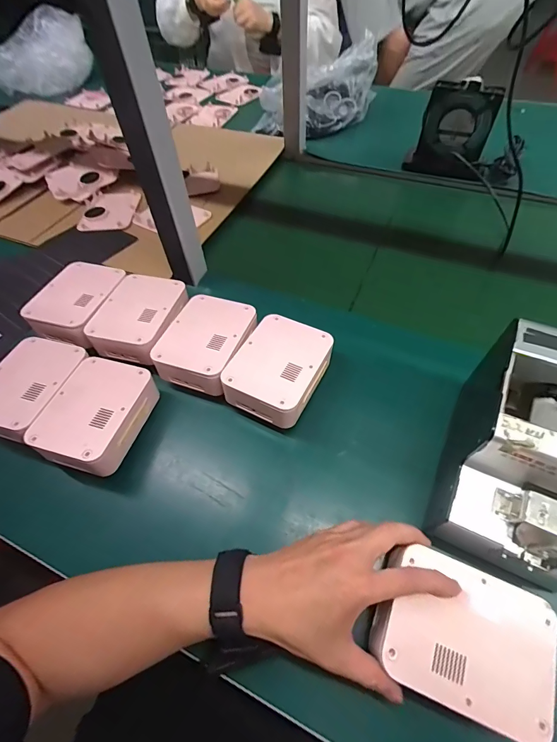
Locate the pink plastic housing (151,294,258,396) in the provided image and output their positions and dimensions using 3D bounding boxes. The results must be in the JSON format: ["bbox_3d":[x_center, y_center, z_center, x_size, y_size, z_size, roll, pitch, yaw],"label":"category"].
[{"bbox_3d":[-0.092,-0.043,0.476,0.104,0.039,0.132,17,59,14],"label":"pink plastic housing"}]

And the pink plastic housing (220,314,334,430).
[{"bbox_3d":[0.002,-0.006,0.445,0.101,0.038,0.127,25,61,18],"label":"pink plastic housing"}]

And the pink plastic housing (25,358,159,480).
[{"bbox_3d":[-0.218,0.050,0.435,0.104,0.040,0.135,13,58,11],"label":"pink plastic housing"}]

